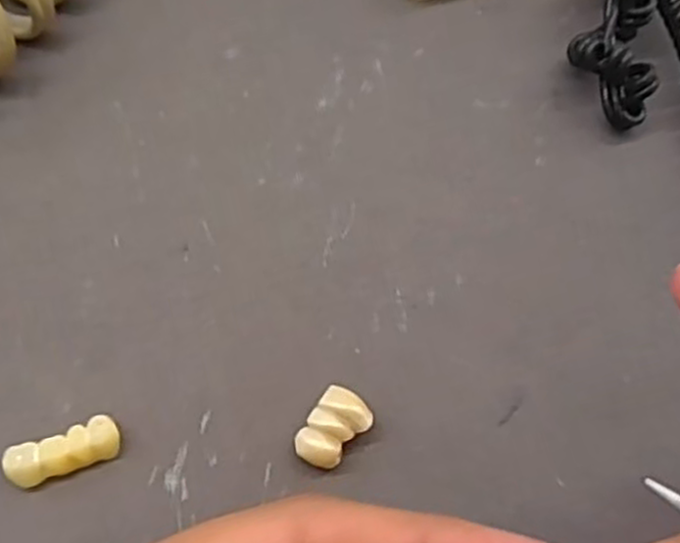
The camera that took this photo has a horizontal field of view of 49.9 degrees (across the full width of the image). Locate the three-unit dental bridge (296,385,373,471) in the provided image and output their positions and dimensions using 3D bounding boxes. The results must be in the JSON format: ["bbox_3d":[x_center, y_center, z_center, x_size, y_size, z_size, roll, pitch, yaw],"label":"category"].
[{"bbox_3d":[-0.002,0.040,0.187,0.014,0.008,0.020,41,73,14],"label":"three-unit dental bridge"}]

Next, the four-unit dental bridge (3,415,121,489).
[{"bbox_3d":[-0.069,0.045,0.184,0.027,0.008,0.010,-19,69,-8],"label":"four-unit dental bridge"}]

